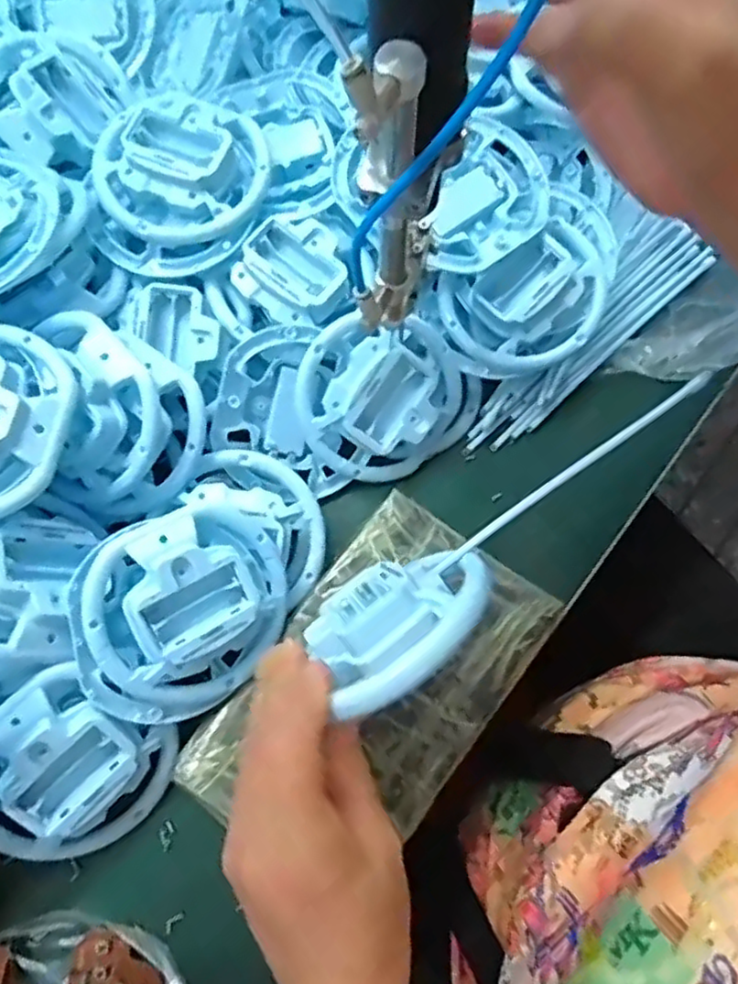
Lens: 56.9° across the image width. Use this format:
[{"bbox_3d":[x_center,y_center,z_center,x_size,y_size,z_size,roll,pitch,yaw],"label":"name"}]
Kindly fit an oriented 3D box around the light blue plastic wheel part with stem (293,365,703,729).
[{"bbox_3d":[0.065,0.015,0.329,0.233,0.055,0.055,-37,76,-21],"label":"light blue plastic wheel part with stem"}]

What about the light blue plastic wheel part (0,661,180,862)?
[{"bbox_3d":[-0.155,0.145,0.349,0.093,0.098,0.034,-46,35,-9],"label":"light blue plastic wheel part"}]

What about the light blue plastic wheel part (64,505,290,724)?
[{"bbox_3d":[-0.095,0.063,0.357,0.108,0.045,0.104,-25,96,-38],"label":"light blue plastic wheel part"}]

